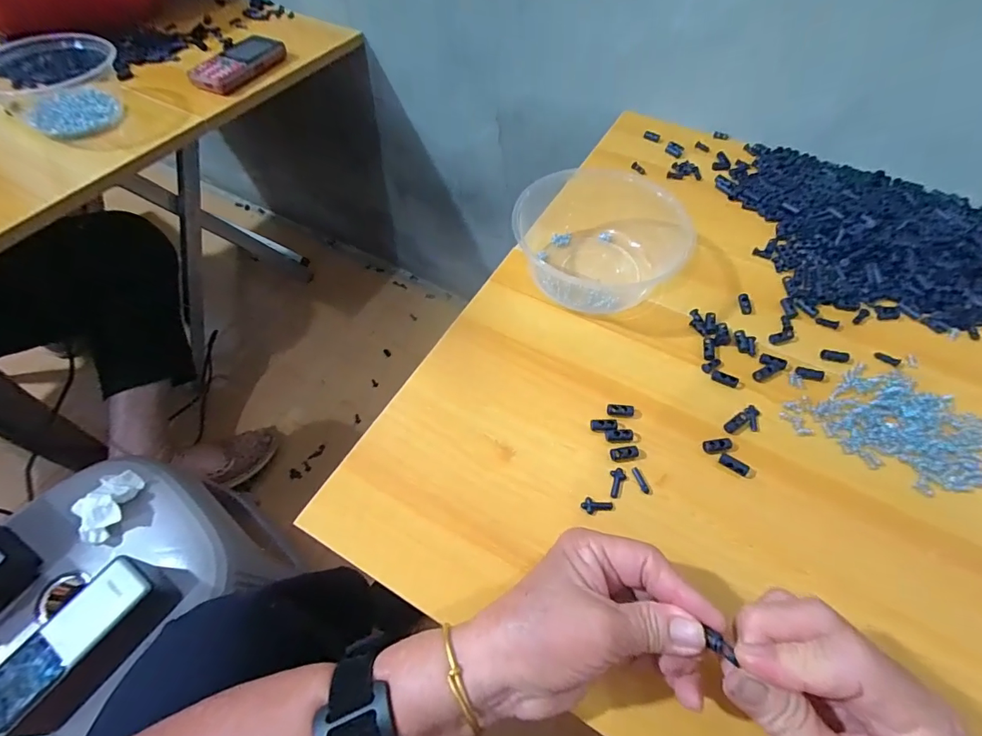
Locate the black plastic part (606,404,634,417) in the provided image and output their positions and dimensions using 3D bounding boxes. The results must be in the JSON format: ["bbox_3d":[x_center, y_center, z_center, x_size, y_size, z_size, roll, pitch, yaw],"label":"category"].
[{"bbox_3d":[0.093,0.030,0.323,0.019,0.005,0.008,5,59,5],"label":"black plastic part"}]

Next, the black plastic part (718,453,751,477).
[{"bbox_3d":[0.162,0.064,0.302,0.019,0.006,0.007,35,65,20],"label":"black plastic part"}]

